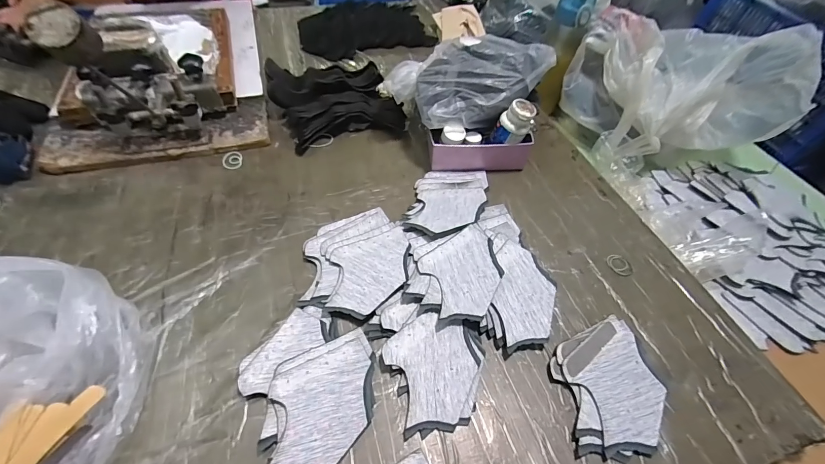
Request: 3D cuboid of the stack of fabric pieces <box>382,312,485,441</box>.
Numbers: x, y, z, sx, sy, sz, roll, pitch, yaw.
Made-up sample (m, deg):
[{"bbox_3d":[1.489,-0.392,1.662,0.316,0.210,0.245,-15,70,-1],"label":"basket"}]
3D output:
[{"bbox_3d":[0.031,0.153,0.403,0.111,0.018,0.118,-15,52,-15],"label":"stack of fabric pieces"}]

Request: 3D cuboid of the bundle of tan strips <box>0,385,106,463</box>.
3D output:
[{"bbox_3d":[-0.351,0.198,0.314,0.056,0.017,0.132,27,57,-6],"label":"bundle of tan strips"}]

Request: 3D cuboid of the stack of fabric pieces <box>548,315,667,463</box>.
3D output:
[{"bbox_3d":[0.216,0.170,0.397,0.110,0.017,0.136,-2,50,-5],"label":"stack of fabric pieces"}]

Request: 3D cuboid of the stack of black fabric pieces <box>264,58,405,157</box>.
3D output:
[{"bbox_3d":[-0.146,-0.248,0.684,0.231,0.077,0.172,-15,52,-15],"label":"stack of black fabric pieces"}]

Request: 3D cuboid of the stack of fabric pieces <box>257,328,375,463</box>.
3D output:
[{"bbox_3d":[-0.097,0.178,0.374,0.105,0.014,0.144,2,50,-2],"label":"stack of fabric pieces"}]

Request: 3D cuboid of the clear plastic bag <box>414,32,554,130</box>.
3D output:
[{"bbox_3d":[0.116,-0.242,0.569,0.213,0.089,0.105,-4,53,-8],"label":"clear plastic bag"}]

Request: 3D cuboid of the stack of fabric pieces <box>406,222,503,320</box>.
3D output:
[{"bbox_3d":[0.053,0.051,0.468,0.116,0.024,0.136,5,50,1],"label":"stack of fabric pieces"}]

